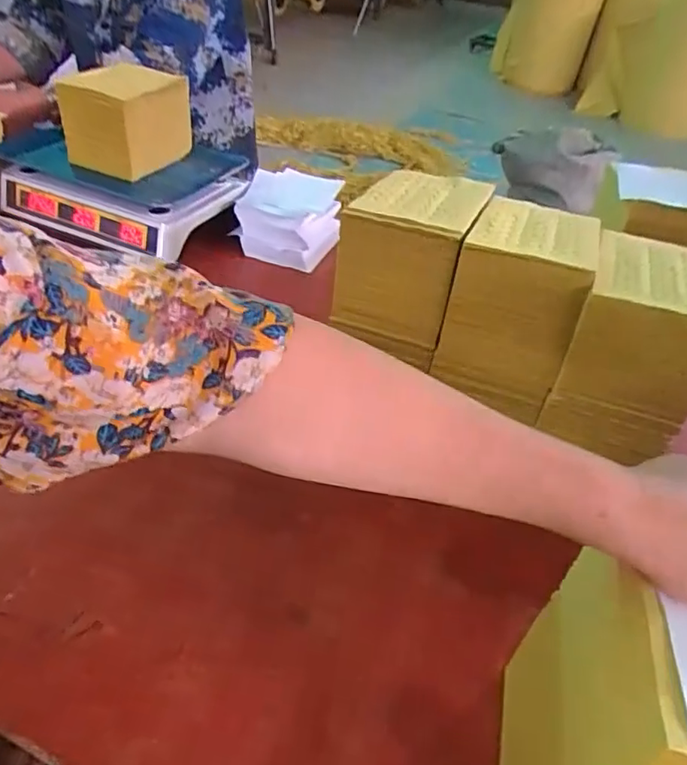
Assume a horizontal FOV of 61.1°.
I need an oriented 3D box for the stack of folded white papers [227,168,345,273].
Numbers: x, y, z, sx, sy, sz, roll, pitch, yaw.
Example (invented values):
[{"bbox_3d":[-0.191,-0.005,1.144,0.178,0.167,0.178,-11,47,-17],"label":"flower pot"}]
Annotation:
[{"bbox_3d":[-0.081,-0.272,0.953,0.165,0.078,0.190,13,41,7],"label":"stack of folded white papers"}]

